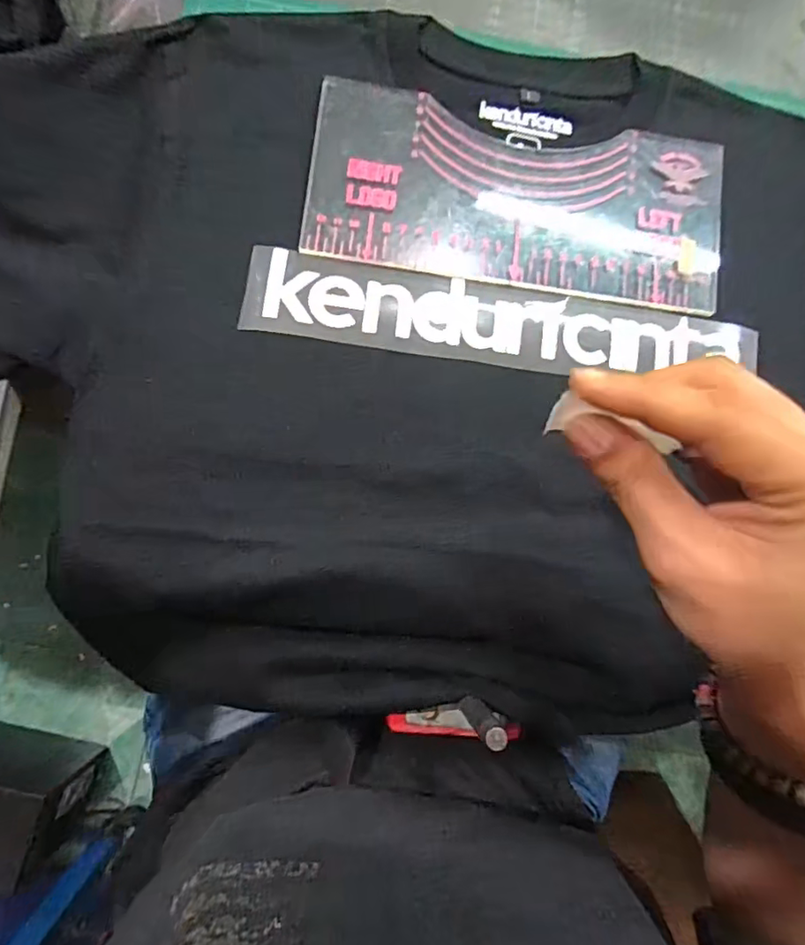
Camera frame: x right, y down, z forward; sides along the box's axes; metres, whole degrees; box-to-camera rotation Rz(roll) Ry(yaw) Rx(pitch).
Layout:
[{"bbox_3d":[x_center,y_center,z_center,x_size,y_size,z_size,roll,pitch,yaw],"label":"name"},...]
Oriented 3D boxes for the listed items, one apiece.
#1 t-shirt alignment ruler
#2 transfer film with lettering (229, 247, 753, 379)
[{"bbox_3d":[0.074,-0.172,0.337,0.255,0.004,0.112,8,83,-4],"label":"t-shirt alignment ruler"},{"bbox_3d":[0.063,-0.090,0.327,0.307,0.005,0.054,5,82,-4],"label":"transfer film with lettering"}]

